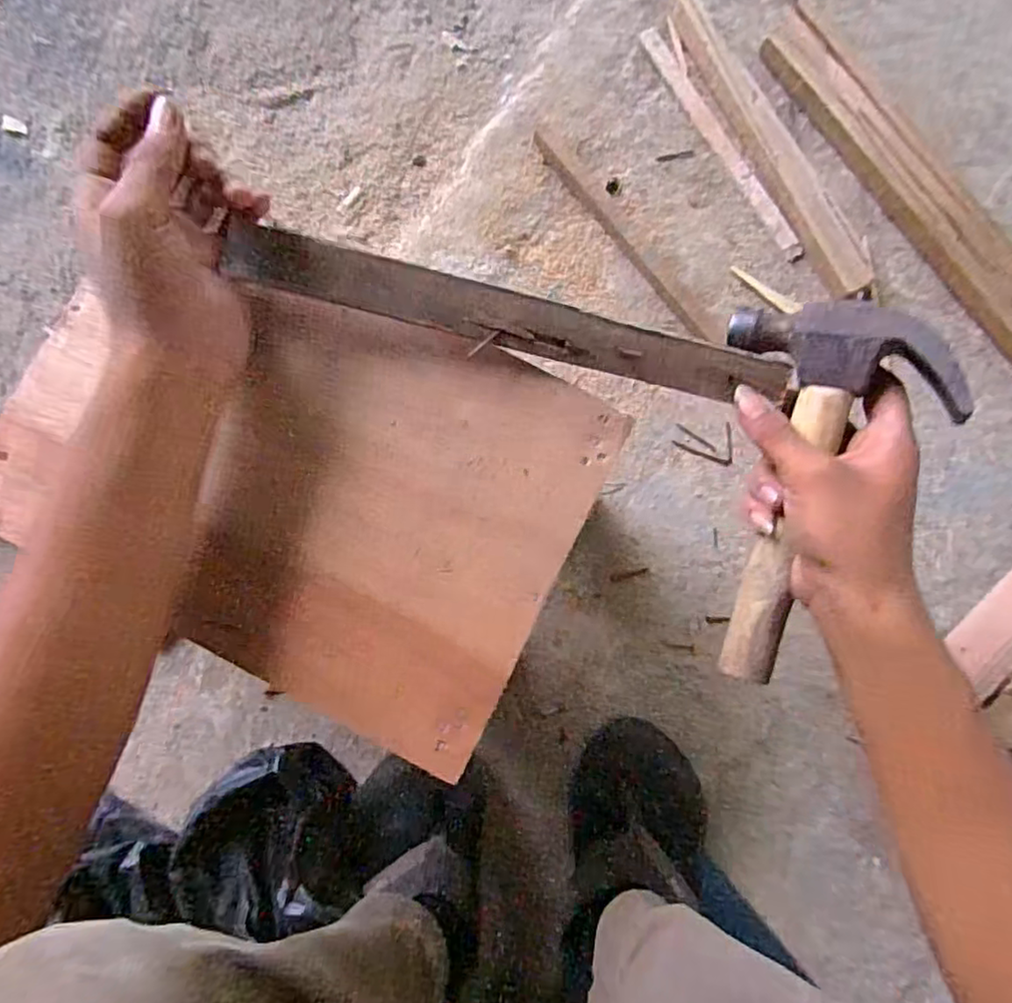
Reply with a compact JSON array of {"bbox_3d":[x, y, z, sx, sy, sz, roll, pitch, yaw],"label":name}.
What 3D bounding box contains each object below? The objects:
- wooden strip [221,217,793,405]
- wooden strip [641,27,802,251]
[{"bbox_3d":[0.005,-0.100,0.346,0.306,0.007,0.030,13,98,-3],"label":"wooden strip"},{"bbox_3d":[0.206,-0.351,0.610,0.019,0.010,0.256,-30,83,-4],"label":"wooden strip"}]

